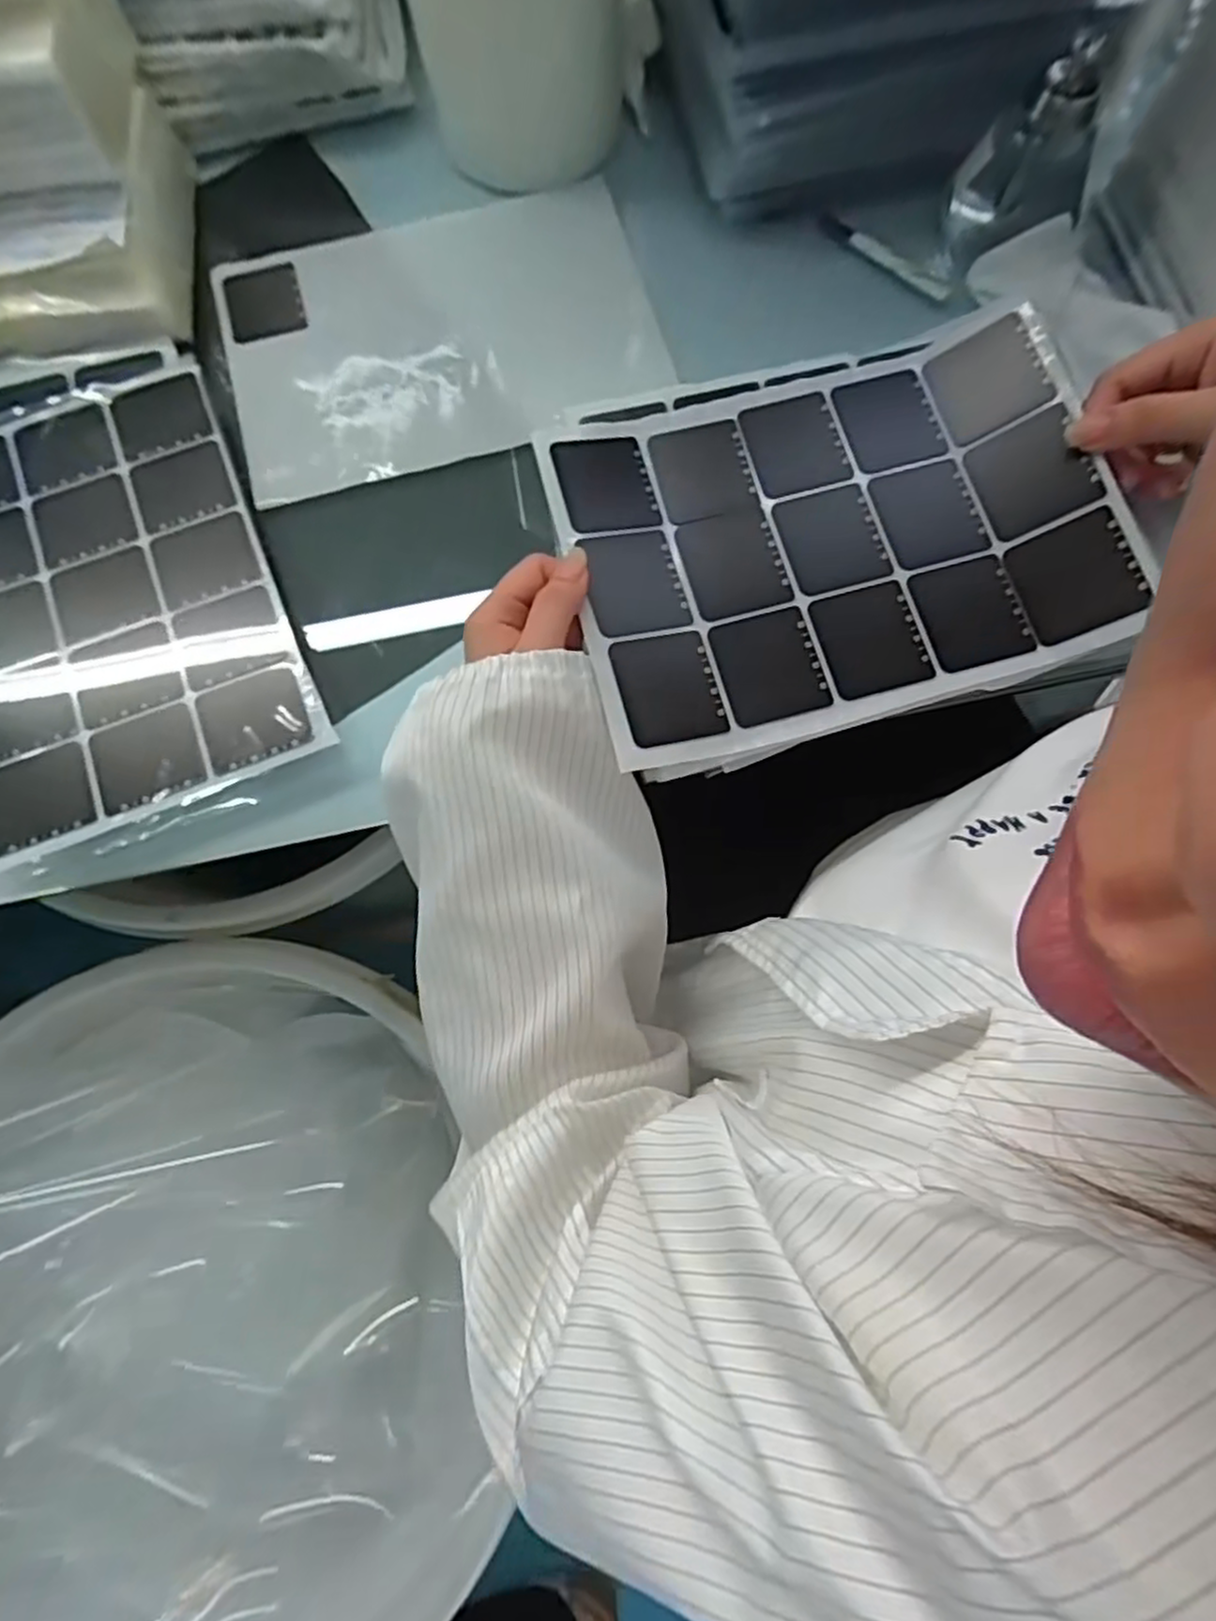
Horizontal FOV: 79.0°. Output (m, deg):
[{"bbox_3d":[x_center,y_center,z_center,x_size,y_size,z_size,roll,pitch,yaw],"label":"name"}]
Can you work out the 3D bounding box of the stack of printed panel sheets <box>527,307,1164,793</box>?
[{"bbox_3d":[0.111,-0.145,0.371,0.258,0.029,0.210,-15,76,-3],"label":"stack of printed panel sheets"}]

